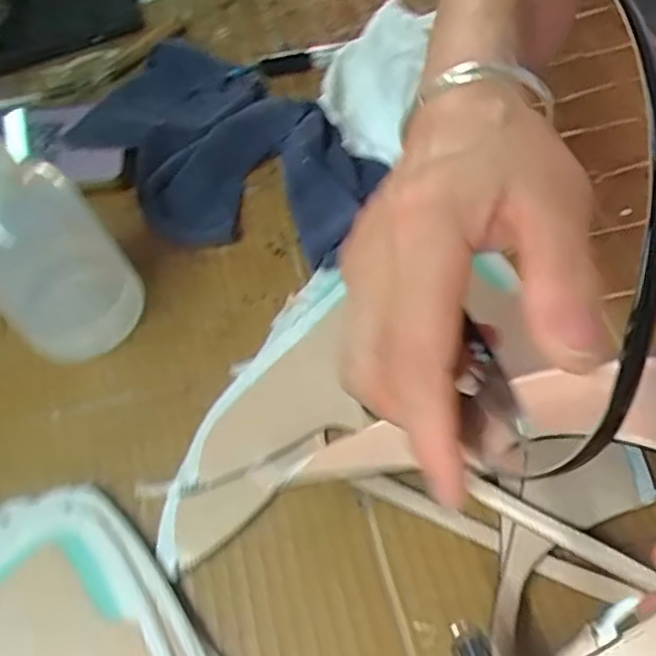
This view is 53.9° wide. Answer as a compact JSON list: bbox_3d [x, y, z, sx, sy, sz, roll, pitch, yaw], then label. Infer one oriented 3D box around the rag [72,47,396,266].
[{"bbox_3d":[-0.066,-0.111,0.398,0.204,0.020,0.118,39,69,24],"label":"rag"}]

